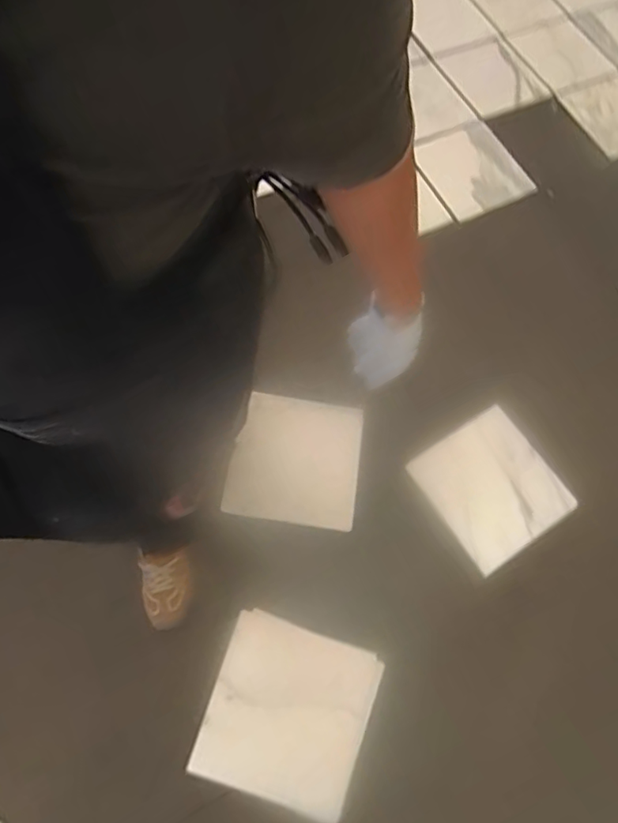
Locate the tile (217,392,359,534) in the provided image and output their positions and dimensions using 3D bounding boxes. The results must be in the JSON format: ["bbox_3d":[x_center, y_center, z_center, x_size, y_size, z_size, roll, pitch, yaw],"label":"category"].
[{"bbox_3d":[-0.032,0.119,1.316,0.311,0.027,0.291,10,78,-9],"label":"tile"}]

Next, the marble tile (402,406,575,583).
[{"bbox_3d":[0.457,0.188,1.385,0.292,0.015,0.322,-33,71,-4],"label":"marble tile"}]

